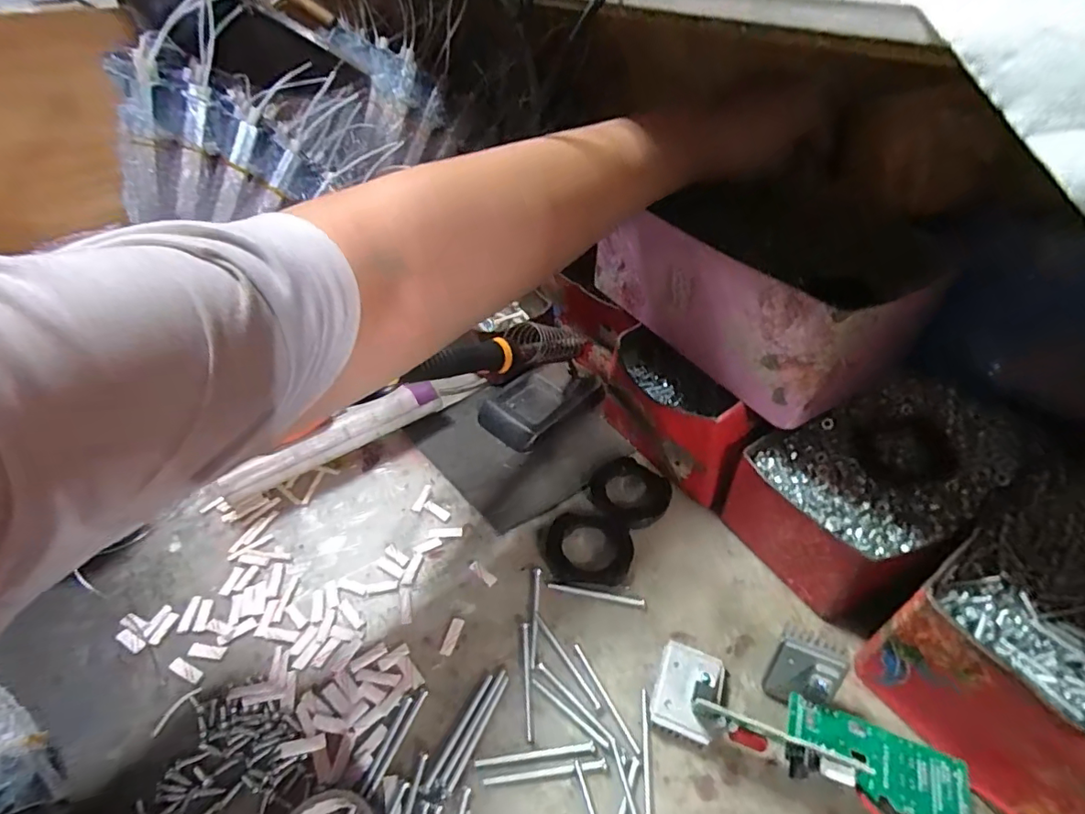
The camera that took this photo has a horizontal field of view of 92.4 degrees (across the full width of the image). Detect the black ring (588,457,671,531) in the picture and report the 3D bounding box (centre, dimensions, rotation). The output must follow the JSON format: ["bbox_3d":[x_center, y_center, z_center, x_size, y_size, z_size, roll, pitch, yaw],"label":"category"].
[{"bbox_3d":[0.066,0.063,0.389,0.057,0.011,0.051,33,53,31],"label":"black ring"}]

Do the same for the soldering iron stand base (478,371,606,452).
[{"bbox_3d":[-0.001,-0.003,0.457,0.105,0.018,0.059,-32,51,-29],"label":"soldering iron stand base"}]

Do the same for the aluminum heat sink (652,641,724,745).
[{"bbox_3d":[0.079,0.157,0.285,0.033,0.016,0.044,15,45,17],"label":"aluminum heat sink"}]

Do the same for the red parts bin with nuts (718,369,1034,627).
[{"bbox_3d":[0.222,0.052,0.356,0.176,0.070,0.114,-25,48,-24],"label":"red parts bin with nuts"}]

